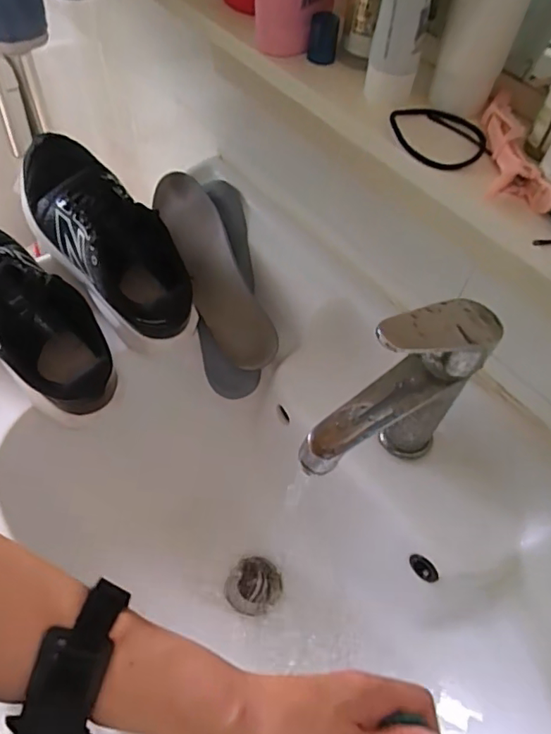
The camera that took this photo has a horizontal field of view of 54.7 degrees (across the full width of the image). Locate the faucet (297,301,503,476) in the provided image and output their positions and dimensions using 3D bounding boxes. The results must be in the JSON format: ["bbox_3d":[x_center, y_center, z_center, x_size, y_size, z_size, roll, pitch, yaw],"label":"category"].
[{"bbox_3d":[0.082,0.041,0.425,0.157,0.209,0.054,-25,62,-19],"label":"faucet"}]

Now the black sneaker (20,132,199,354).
[{"bbox_3d":[-0.185,-0.143,0.562,0.096,0.088,0.266,-32,86,-22],"label":"black sneaker"}]

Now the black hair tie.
[{"bbox_3d":[0.101,-0.141,0.327,0.053,0.007,0.061,-9,58,-9],"label":"black hair tie"}]

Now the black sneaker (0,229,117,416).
[{"bbox_3d":[-0.256,-0.063,0.515,0.261,0.088,0.096,43,63,2],"label":"black sneaker"}]

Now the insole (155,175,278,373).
[{"bbox_3d":[-0.073,-0.113,0.607,0.067,0.011,0.259,-29,73,12],"label":"insole"}]

